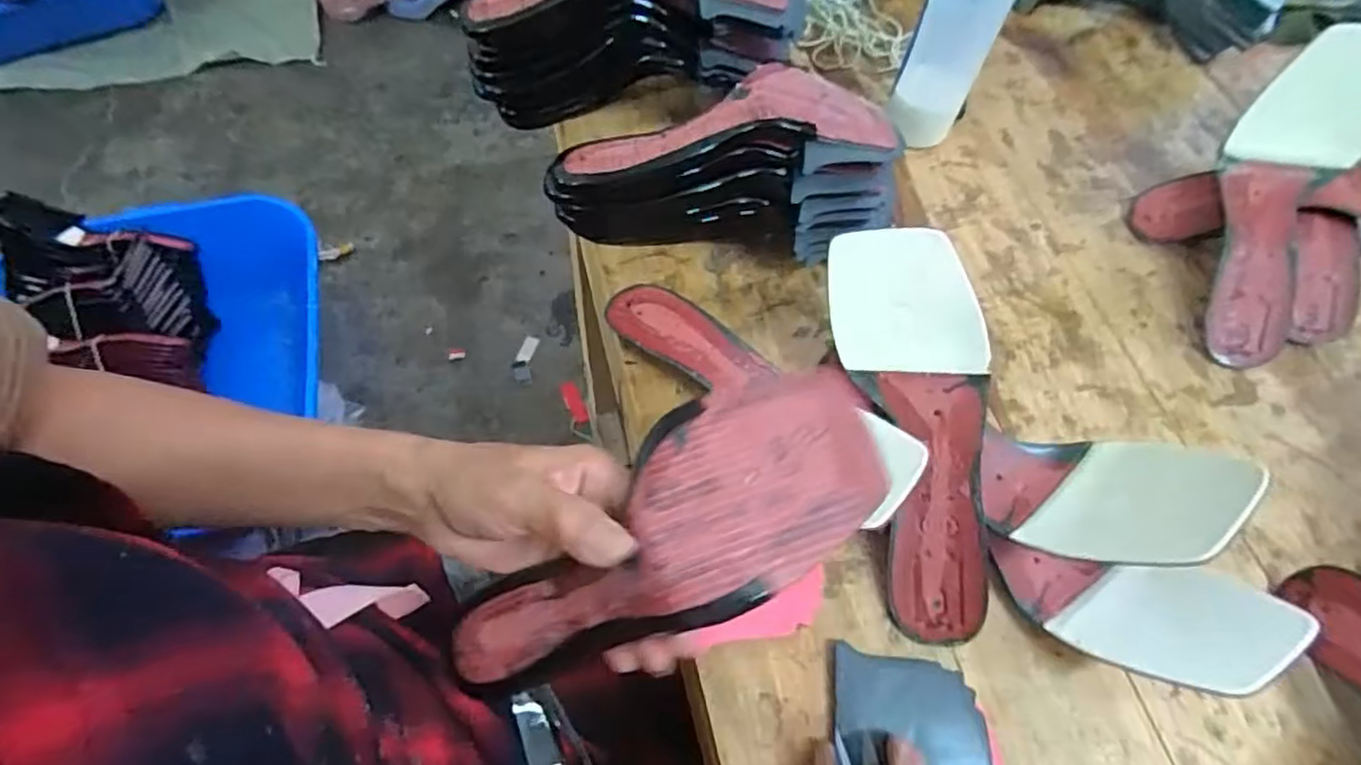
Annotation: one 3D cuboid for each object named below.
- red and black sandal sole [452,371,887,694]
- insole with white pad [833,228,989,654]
[{"bbox_3d":[-0.018,0.077,0.298,0.220,0.048,0.082,-35,66,11],"label":"red and black sandal sole"},{"bbox_3d":[0.145,0.029,0.398,0.086,0.066,0.236,-6,82,-5],"label":"insole with white pad"}]

